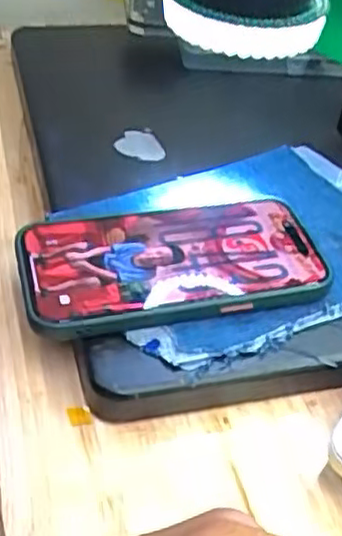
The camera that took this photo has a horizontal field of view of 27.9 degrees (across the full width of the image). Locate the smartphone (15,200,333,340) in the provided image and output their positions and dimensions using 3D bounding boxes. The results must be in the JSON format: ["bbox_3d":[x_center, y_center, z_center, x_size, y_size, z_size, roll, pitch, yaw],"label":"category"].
[{"bbox_3d":[0.001,-0.003,0.336,0.143,0.008,0.071,-7,52,-14],"label":"smartphone"}]

